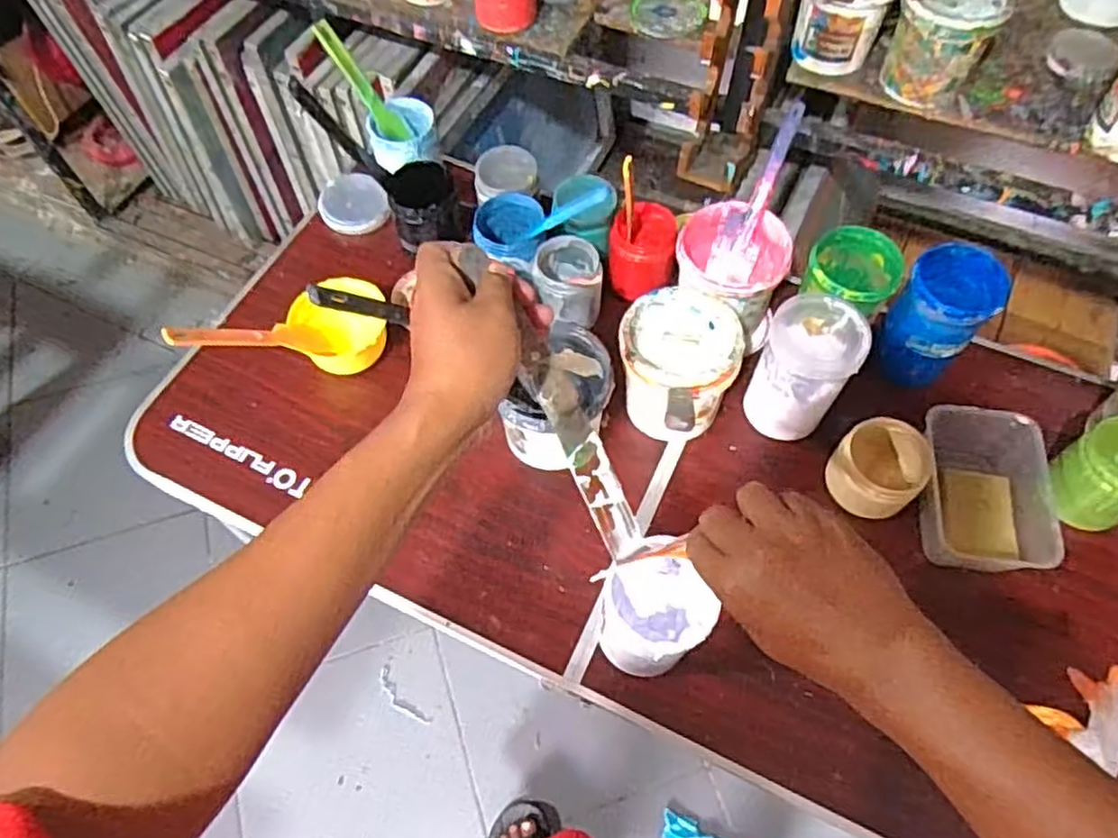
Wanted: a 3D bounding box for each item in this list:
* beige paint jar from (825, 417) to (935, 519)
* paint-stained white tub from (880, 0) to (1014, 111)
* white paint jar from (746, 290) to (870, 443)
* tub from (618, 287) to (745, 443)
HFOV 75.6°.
[{"bbox_3d":[0.348,0.057,0.792,0.092,0.067,0.098,0,61,1],"label":"beige paint jar"},{"bbox_3d":[0.506,-0.505,0.957,0.123,0.121,0.121,0,61,1],"label":"paint-stained white tub"},{"bbox_3d":[0.268,-0.052,0.794,0.099,0.136,0.106,0,61,1],"label":"white paint jar"},{"bbox_3d":[0.131,-0.059,0.811,0.123,0.131,0.122,0,61,1],"label":"tub"}]

